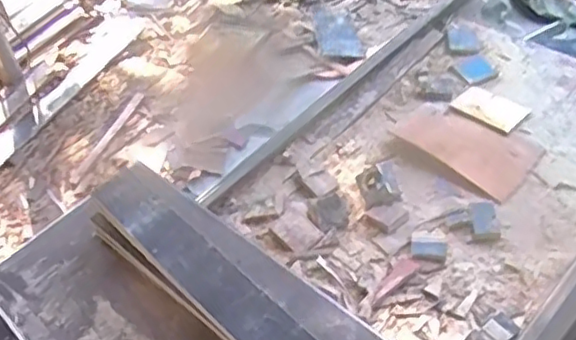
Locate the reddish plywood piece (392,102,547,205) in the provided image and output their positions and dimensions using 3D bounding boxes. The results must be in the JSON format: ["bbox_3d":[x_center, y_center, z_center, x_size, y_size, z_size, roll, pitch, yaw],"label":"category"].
[{"bbox_3d":[0.287,-0.045,1.033,0.215,0.027,0.130,33,57,30],"label":"reddish plywood piece"}]

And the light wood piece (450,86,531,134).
[{"bbox_3d":[0.336,-0.102,1.071,0.110,0.011,0.081,27,55,28],"label":"light wood piece"}]

